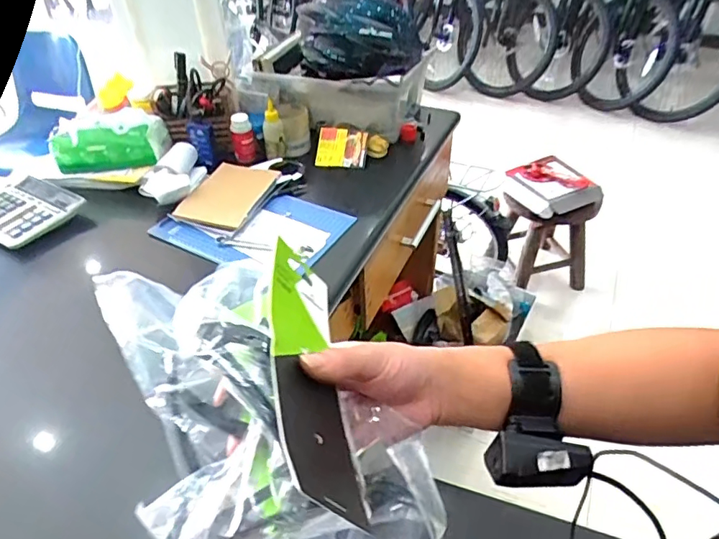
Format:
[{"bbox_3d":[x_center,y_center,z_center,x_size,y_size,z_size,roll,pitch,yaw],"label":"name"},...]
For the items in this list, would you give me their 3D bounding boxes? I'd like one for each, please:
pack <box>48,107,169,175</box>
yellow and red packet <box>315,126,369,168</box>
[{"bbox_3d":[-0.510,-0.253,1.033,0.229,0.093,0.083,-4,41,-2],"label":"pack"},{"bbox_3d":[-0.037,-0.259,1.102,0.104,0.084,0.015,5,-2,0],"label":"yellow and red packet"}]

